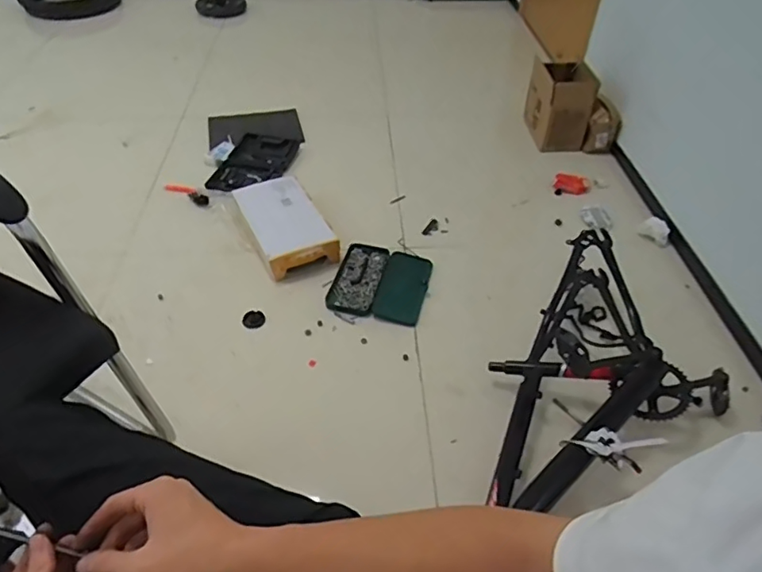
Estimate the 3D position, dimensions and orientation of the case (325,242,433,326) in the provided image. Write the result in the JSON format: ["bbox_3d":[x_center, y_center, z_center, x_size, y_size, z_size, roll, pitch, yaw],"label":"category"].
[{"bbox_3d":[0.002,-0.017,1.468,0.241,0.026,0.264,12,45,10],"label":"case"}]

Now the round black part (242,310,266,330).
[{"bbox_3d":[-0.320,0.082,1.368,0.055,0.018,0.055,2,45,-2],"label":"round black part"}]

